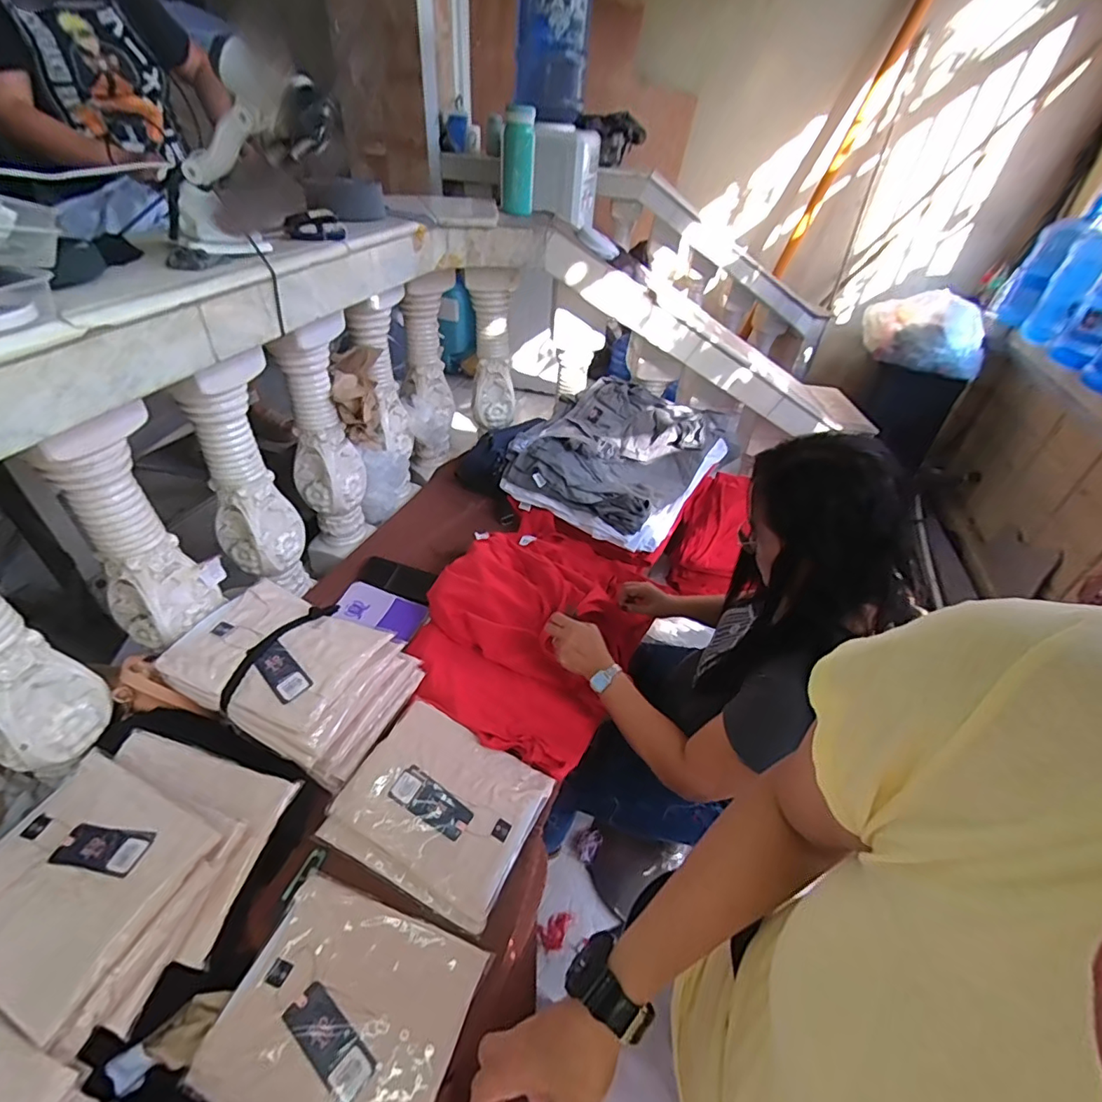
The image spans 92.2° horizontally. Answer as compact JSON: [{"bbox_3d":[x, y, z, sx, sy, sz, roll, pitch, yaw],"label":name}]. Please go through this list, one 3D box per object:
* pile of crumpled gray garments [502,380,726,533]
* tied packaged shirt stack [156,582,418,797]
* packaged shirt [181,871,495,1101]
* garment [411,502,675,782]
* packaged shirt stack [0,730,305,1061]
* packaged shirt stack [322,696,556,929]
[{"bbox_3d":[0.164,-0.274,1.340,0.409,0.128,0.491,26,44,23],"label":"pile of crumpled gray garments"},{"bbox_3d":[-0.401,0.193,0.843,0.300,0.141,0.222,18,42,15],"label":"tied packaged shirt stack"},{"bbox_3d":[-0.232,0.523,0.606,0.258,0.028,0.212,15,41,11],"label":"packaged shirt"},{"bbox_3d":[-0.018,0.113,1.029,0.404,0.079,0.538,22,43,19],"label":"garment"},{"bbox_3d":[-0.525,0.371,0.644,0.282,0.080,0.287,14,41,11],"label":"packaged shirt stack"},{"bbox_3d":[-0.161,0.366,0.778,0.262,0.063,0.221,20,42,17],"label":"packaged shirt stack"}]

